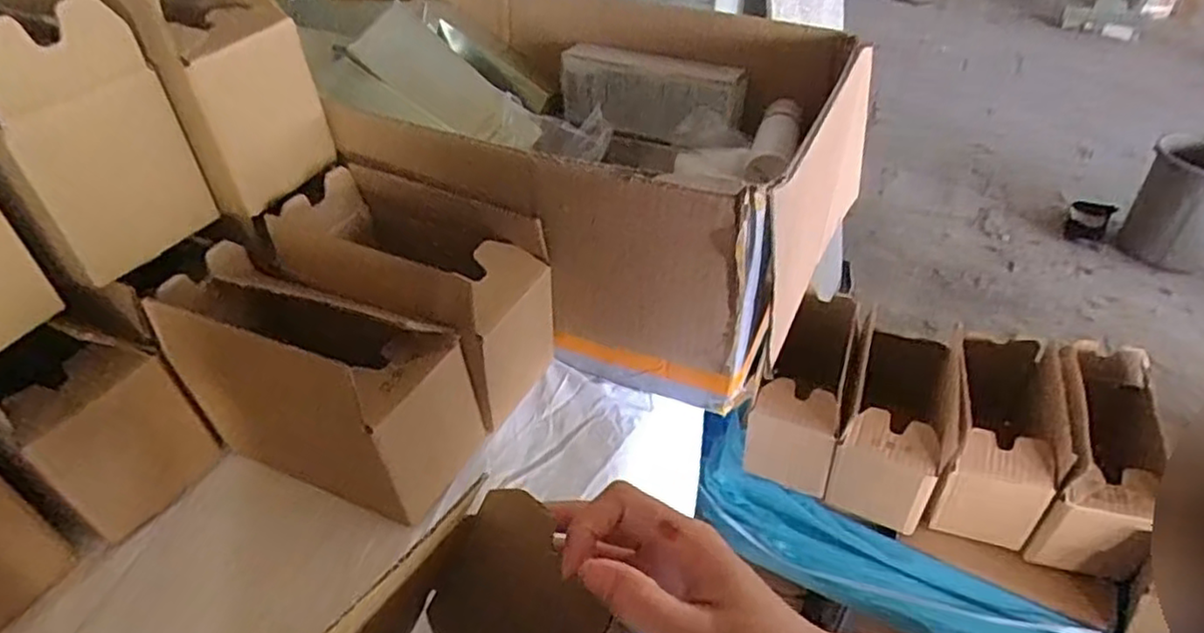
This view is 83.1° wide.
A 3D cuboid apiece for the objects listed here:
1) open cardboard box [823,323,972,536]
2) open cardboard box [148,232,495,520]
[{"bbox_3d":[0.322,0.122,0.747,0.103,0.155,0.147,19,44,21],"label":"open cardboard box"},{"bbox_3d":[-0.195,0.045,0.483,0.184,0.155,0.092,16,43,18],"label":"open cardboard box"}]

